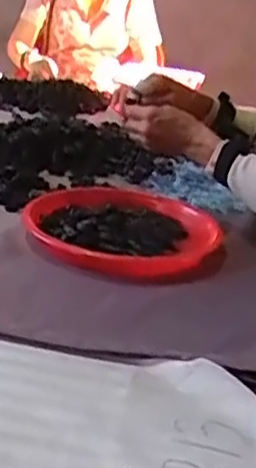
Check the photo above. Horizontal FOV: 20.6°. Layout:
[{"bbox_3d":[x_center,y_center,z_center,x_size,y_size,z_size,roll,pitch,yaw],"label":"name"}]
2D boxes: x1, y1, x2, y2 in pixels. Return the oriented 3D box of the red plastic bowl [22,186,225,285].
[{"bbox_3d":[-0.006,-0.008,0.840,0.220,0.038,0.220,6,23,-2],"label":"red plastic bowl"}]

